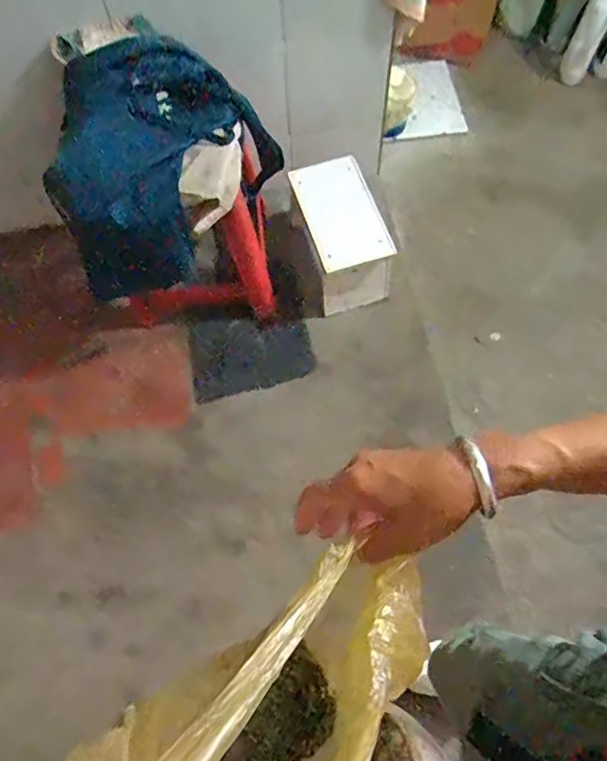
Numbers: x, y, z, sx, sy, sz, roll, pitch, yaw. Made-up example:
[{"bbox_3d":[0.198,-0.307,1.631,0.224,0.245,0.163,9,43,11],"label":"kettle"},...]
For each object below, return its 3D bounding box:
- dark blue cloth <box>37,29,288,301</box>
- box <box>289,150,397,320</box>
[{"bbox_3d":[-0.320,-0.456,1.232,0.480,0.424,0.278,-29,69,-10],"label":"dark blue cloth"},{"bbox_3d":[0.092,-0.359,1.402,0.183,0.198,0.311,-16,68,-5],"label":"box"}]

